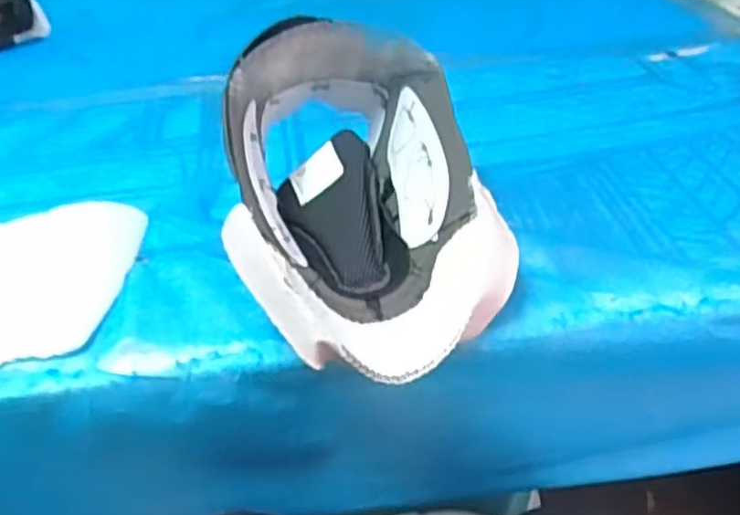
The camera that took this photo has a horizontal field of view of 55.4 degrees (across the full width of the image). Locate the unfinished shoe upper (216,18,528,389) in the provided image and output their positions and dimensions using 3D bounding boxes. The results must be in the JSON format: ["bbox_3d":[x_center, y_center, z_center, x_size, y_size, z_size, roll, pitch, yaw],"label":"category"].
[{"bbox_3d":[-0.016,-0.058,0.485,0.167,0.138,0.263,-12,35,-12],"label":"unfinished shoe upper"}]

